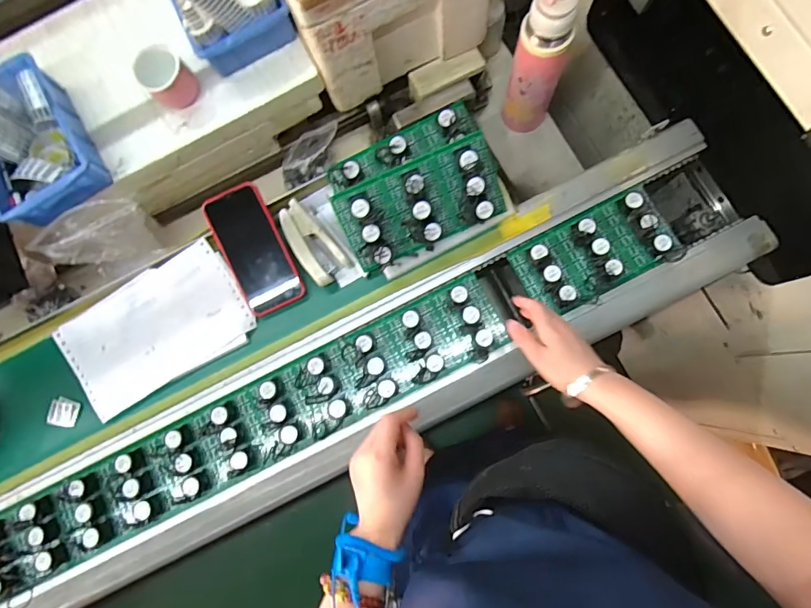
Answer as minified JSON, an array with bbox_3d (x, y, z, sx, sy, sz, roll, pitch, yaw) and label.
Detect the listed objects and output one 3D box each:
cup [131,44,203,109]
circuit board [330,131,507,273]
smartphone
[{"bbox_3d":[-0.309,-0.294,0.597,0.054,0.068,0.059,-1,82,4],"label":"cup"},{"bbox_3d":[0.022,-0.119,0.551,0.197,0.037,0.104,-23,110,2],"label":"circuit board"},{"bbox_3d":[-0.199,-0.070,0.592,0.076,0.015,0.165,-24,93,1],"label":"smartphone"}]

